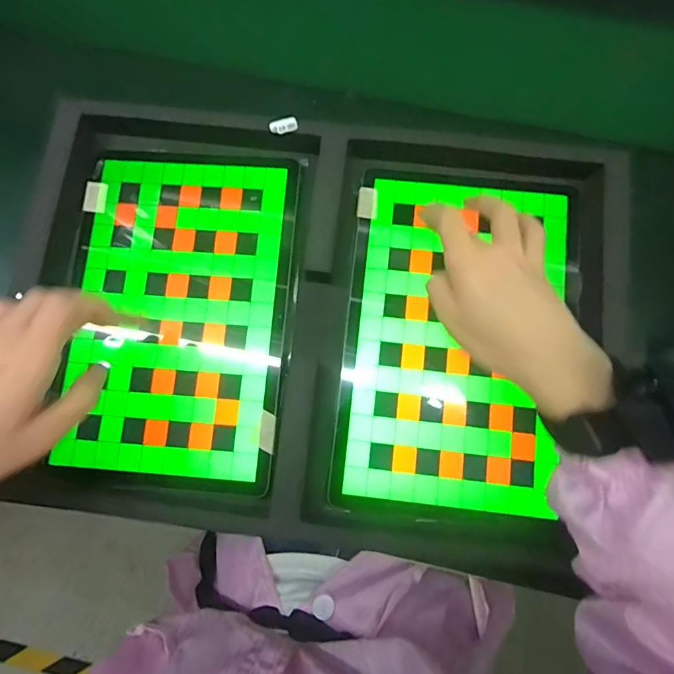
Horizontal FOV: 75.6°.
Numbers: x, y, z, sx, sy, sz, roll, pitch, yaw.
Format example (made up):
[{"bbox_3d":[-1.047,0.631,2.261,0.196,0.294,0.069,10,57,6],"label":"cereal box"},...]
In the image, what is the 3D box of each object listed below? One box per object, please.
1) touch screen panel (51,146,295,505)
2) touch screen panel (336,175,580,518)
[{"bbox_3d":[-0.115,-0.019,0.323,0.159,0.005,0.246,4,80,2],"label":"touch screen panel"},{"bbox_3d":[0.089,-0.001,0.318,0.150,0.008,0.245,8,80,3],"label":"touch screen panel"}]

